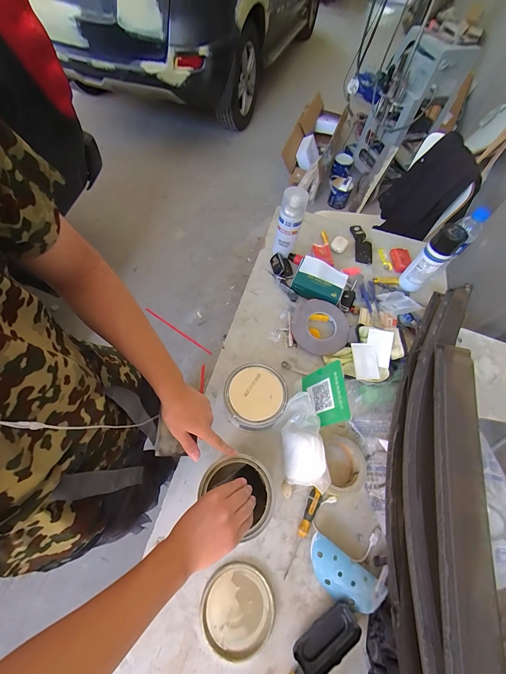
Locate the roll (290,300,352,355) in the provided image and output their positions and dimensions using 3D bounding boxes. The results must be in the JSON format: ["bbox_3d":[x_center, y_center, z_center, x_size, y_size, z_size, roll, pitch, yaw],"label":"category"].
[{"bbox_3d":[0.174,-0.027,0.714,0.147,0.032,0.144,1,62,-3],"label":"roll"}]

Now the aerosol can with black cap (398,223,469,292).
[{"bbox_3d":[0.471,-0.205,0.733,0.068,0.194,0.060,40,67,17],"label":"aerosol can with black cap"}]

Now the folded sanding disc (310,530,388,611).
[{"bbox_3d":[0.156,0.421,0.480,0.140,0.027,0.065,32,65,13],"label":"folded sanding disc"}]

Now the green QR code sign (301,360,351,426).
[{"bbox_3d":[0.143,0.118,0.549,0.008,0.106,0.111,10,59,-31],"label":"green QR code sign"}]

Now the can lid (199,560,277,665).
[{"bbox_3d":[-0.024,0.455,0.459,0.117,0.012,0.115,1,62,-3],"label":"can lid"}]

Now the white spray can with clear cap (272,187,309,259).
[{"bbox_3d":[0.098,-0.304,0.755,0.066,0.194,0.069,1,62,-3],"label":"white spray can with clear cap"}]

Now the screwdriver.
[{"bbox_3d":[0.094,0.362,0.509,0.021,0.022,0.148,24,63,9],"label":"screwdriver"}]

